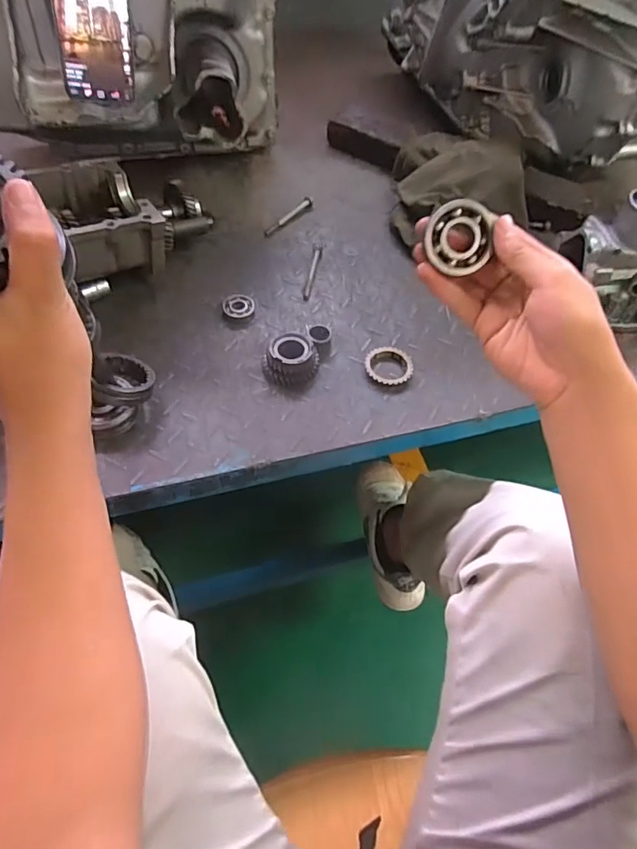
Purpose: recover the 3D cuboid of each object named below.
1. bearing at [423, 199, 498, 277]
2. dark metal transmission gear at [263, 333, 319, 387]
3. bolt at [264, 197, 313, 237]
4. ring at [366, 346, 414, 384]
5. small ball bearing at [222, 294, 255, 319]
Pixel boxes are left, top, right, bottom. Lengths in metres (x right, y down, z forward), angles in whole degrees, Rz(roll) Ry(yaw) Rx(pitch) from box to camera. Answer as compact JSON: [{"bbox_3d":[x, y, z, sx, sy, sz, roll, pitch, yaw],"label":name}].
[{"bbox_3d":[0.104,-0.137,0.371,0.044,0.008,0.049,-1,101,-1],"label":"bearing"},{"bbox_3d":[-0.032,-0.074,0.577,0.059,0.030,0.053,15,56,6],"label":"dark metal transmission gear"},{"bbox_3d":[-0.042,-0.306,0.751,0.015,0.010,0.104,34,60,18],"label":"bolt"},{"bbox_3d":[0.083,-0.071,0.596,0.056,0.009,0.056,2,56,-3],"label":"ring"},{"bbox_3d":[-0.099,-0.147,0.630,0.038,0.010,0.034,-7,57,-9],"label":"small ball bearing"}]

